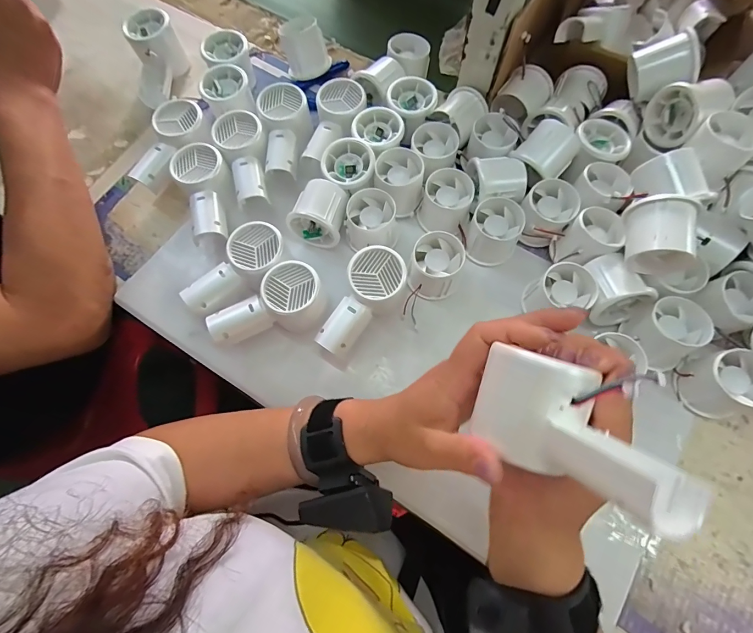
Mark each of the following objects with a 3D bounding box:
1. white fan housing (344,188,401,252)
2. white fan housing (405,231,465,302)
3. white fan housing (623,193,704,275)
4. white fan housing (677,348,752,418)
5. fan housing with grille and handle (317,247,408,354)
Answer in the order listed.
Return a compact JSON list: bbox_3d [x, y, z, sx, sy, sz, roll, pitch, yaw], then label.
[{"bbox_3d":[-0.005,-0.100,0.408,0.055,0.045,0.053,-1,70,3],"label":"white fan housing"},{"bbox_3d":[0.060,-0.052,0.392,0.054,0.042,0.059,27,74,10],"label":"white fan housing"},{"bbox_3d":[0.254,-0.072,0.339,0.058,0.057,0.054,3,72,2],"label":"white fan housing"},{"bbox_3d":[0.313,0.061,0.344,0.054,0.046,0.052,0,71,1],"label":"white fan housing"},{"bbox_3d":[-0.012,-0.014,0.380,0.050,0.048,0.109,33,91,14],"label":"fan housing with grille and handle"}]

